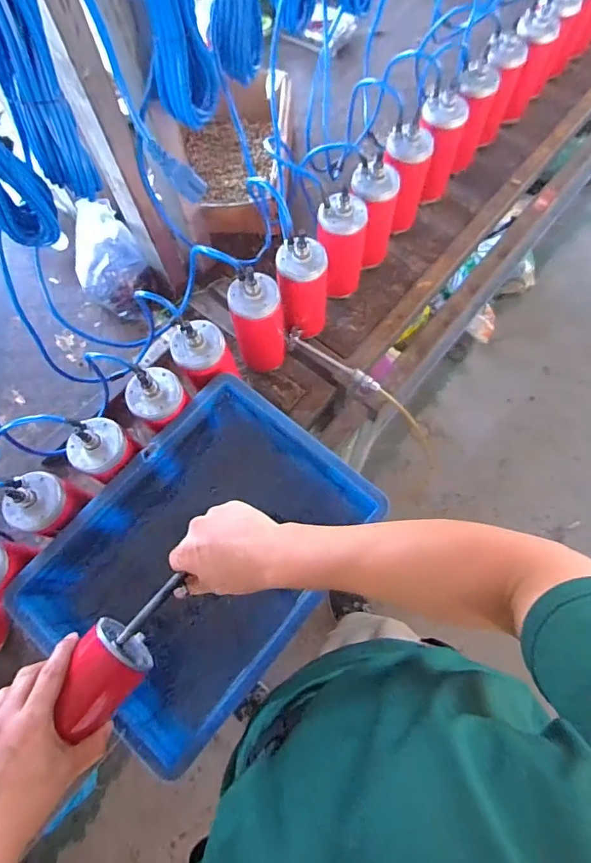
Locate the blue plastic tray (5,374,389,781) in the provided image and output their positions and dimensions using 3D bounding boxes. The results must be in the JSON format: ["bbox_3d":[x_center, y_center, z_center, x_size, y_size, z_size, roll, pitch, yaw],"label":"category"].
[{"bbox_3d":[-0.117,0.158,0.611,0.295,0.089,0.395,39,76,13],"label":"blue plastic tray"}]

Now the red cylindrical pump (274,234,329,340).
[{"bbox_3d":[0.011,-0.223,0.734,0.075,0.145,0.071,0,71,1],"label":"red cylindrical pump"}]

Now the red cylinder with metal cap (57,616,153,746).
[{"bbox_3d":[-0.205,0.255,0.490,0.073,0.076,0.090,41,77,13],"label":"red cylinder with metal cap"}]

